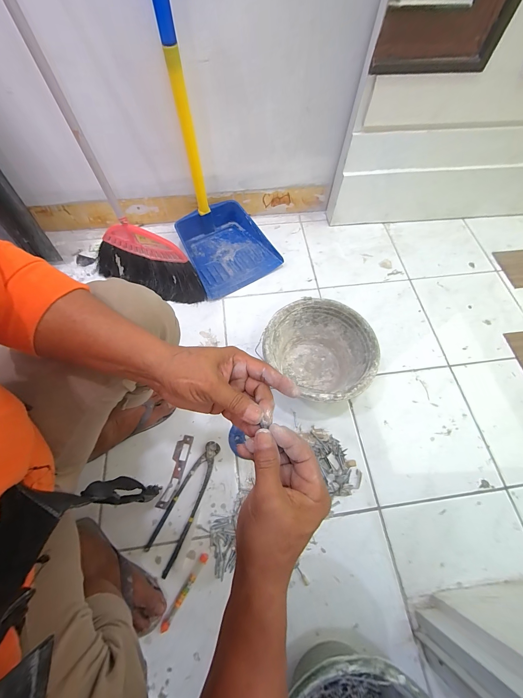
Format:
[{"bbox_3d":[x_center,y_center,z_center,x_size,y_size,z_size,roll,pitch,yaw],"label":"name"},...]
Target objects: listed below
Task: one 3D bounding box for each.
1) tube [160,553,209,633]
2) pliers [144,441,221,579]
[{"bbox_3d":[-0.147,0.468,0.519,0.015,0.009,0.133,30,68,13],"label":"tube"},{"bbox_3d":[-0.165,0.333,0.593,0.068,0.014,0.260,23,67,10],"label":"pliers"}]

